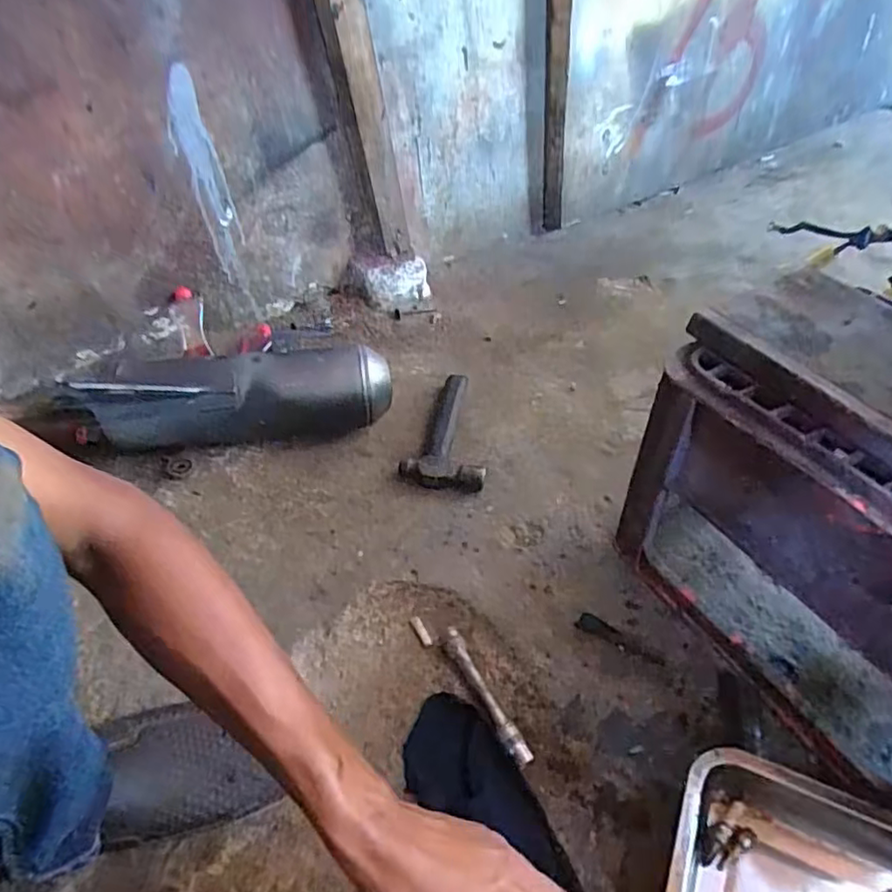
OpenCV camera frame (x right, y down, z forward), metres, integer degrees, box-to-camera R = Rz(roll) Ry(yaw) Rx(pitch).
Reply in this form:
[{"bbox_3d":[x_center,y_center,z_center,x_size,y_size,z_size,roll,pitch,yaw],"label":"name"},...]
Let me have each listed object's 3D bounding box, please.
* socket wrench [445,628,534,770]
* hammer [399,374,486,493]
[{"bbox_3d":[0.038,0.243,0.621,0.018,0.019,0.144,-24,49,-19],"label":"socket wrench"},{"bbox_3d":[0.004,-0.024,0.862,0.105,0.027,0.199,3,46,6],"label":"hammer"}]

